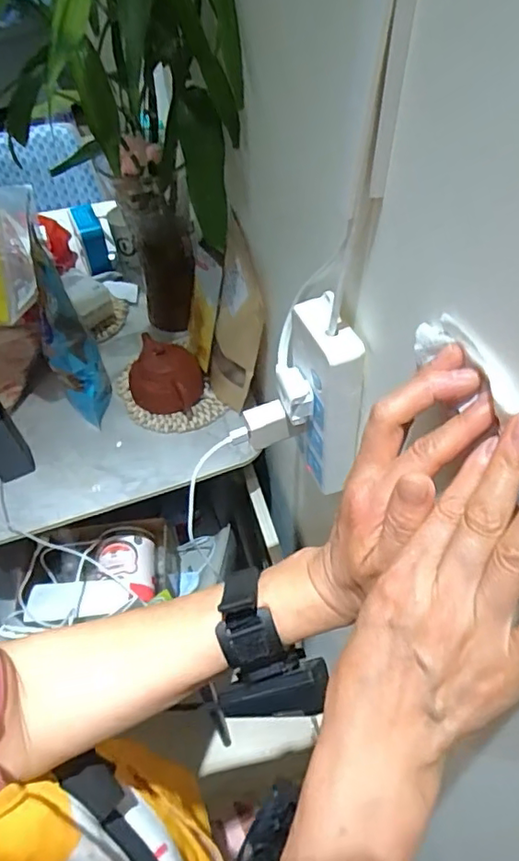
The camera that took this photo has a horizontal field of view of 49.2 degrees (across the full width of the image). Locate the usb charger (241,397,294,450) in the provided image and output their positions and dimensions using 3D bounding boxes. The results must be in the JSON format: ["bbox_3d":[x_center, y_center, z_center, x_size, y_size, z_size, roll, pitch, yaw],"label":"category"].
[{"bbox_3d":[0.007,-0.006,0.522,0.038,0.033,0.027,-18,55,-10],"label":"usb charger"}]

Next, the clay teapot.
[{"bbox_3d":[-0.141,-0.085,0.867,0.110,0.084,0.104,4,54,6],"label":"clay teapot"}]

